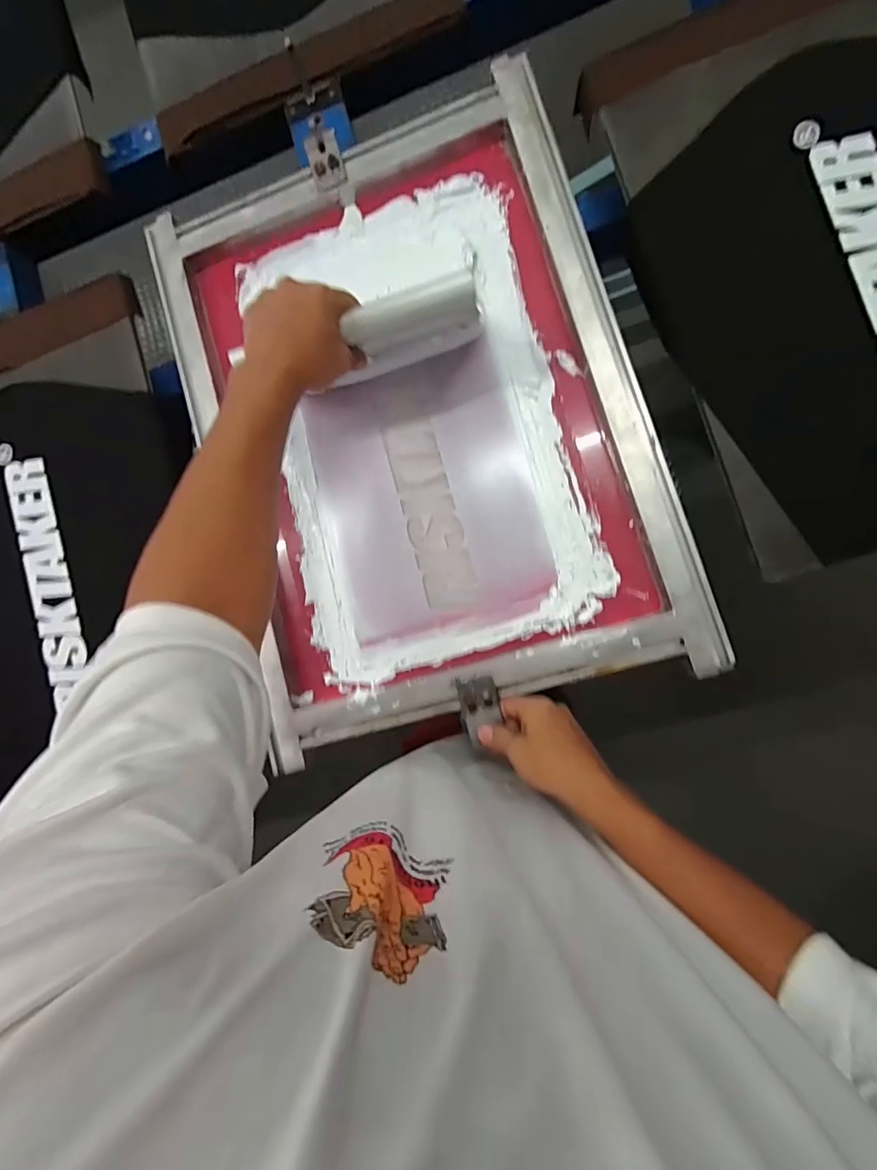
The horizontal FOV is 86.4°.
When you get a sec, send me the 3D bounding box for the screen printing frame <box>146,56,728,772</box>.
[{"bbox_3d":[-0.032,-0.184,0.513,0.464,0.041,0.636,-18,86,8],"label":"screen printing frame"}]

